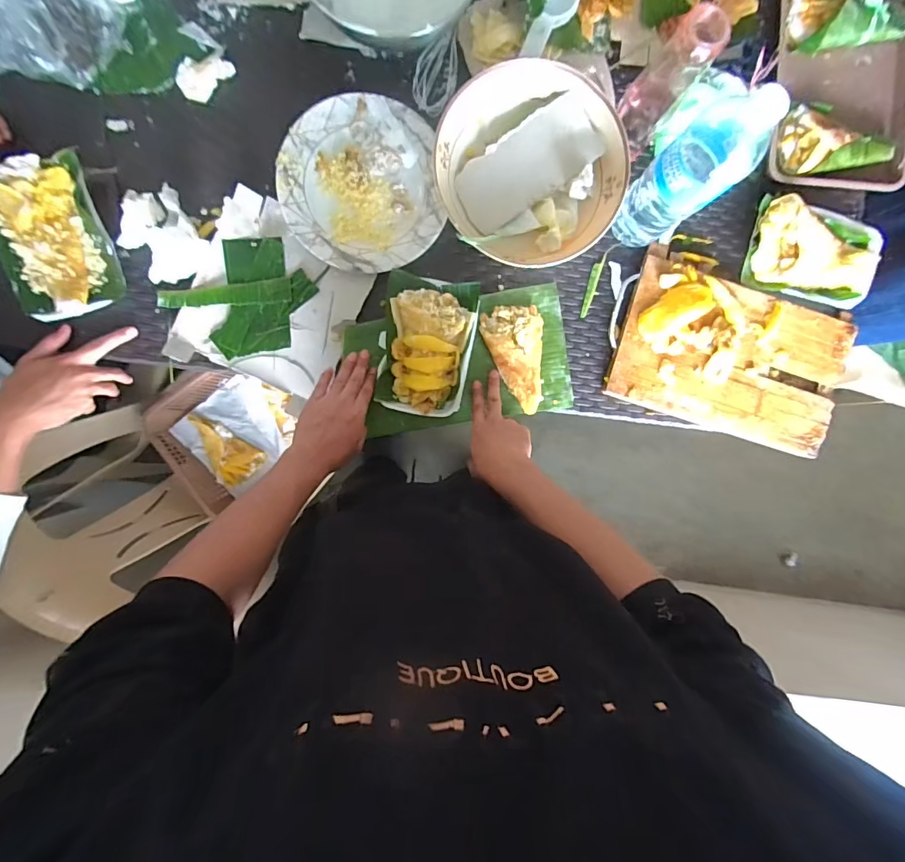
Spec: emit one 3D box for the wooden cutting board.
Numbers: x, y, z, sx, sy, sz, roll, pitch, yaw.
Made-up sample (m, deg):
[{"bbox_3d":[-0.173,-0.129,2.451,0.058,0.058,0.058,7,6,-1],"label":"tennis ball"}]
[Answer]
[{"bbox_3d":[0.410,-0.109,0.644,0.333,0.028,0.213,17,93,-4],"label":"wooden cutting board"}]

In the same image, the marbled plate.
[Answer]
[{"bbox_3d":[-0.122,-0.326,0.596,0.204,0.020,0.217,0,94,-3],"label":"marbled plate"}]

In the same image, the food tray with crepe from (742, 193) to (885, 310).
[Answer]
[{"bbox_3d":[0.522,-0.256,0.641,0.193,0.031,0.127,9,94,-4],"label":"food tray with crepe"}]

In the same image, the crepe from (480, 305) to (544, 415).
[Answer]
[{"bbox_3d":[0.085,-0.101,0.627,0.084,0.014,0.147,-2,94,-3],"label":"crepe"}]

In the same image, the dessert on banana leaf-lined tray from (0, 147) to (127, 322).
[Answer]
[{"bbox_3d":[-0.503,-0.241,0.560,0.127,0.035,0.190,-16,95,-2],"label":"dessert on banana leaf-lined tray"}]

